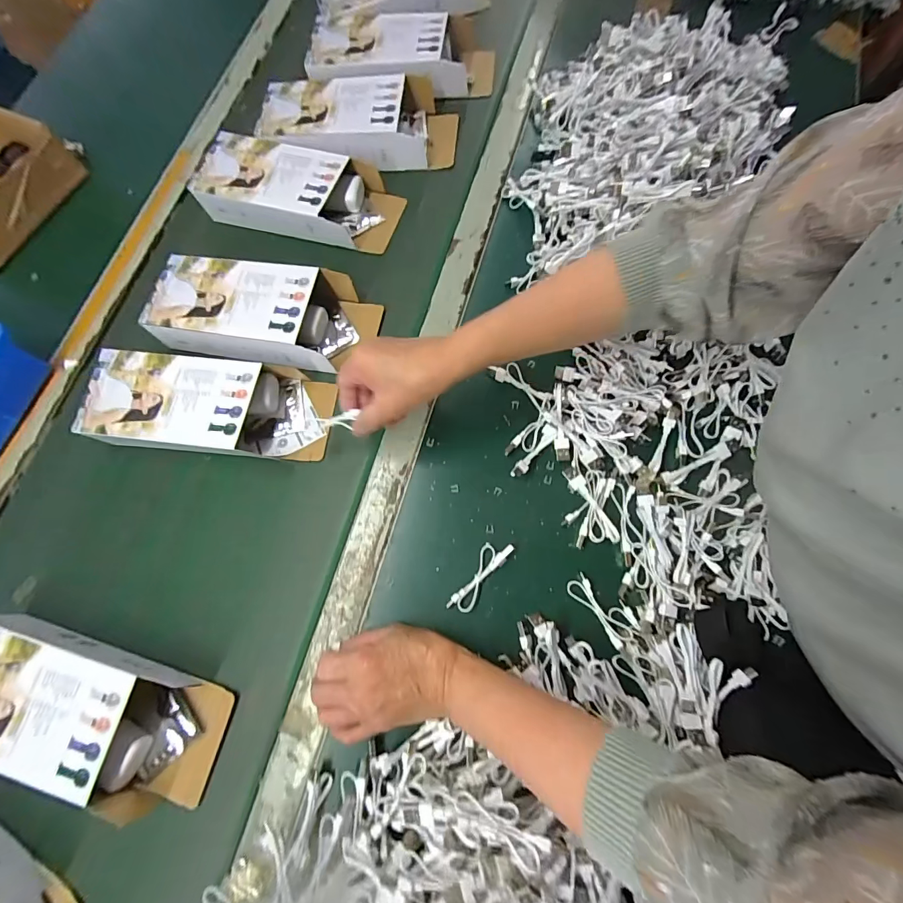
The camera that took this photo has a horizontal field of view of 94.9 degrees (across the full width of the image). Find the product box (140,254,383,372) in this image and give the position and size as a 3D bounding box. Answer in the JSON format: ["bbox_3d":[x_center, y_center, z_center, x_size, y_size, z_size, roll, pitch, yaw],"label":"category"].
[{"bbox_3d":[-0.217,-0.162,0.478,0.249,0.049,0.106,11,77,3],"label":"product box"}]

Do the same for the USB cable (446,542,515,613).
[{"bbox_3d":[0.026,0.114,0.382,0.023,0.011,0.078,36,79,8],"label":"USB cable"}]

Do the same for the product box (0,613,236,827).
[{"bbox_3d":[-0.333,0.231,0.367,0.253,0.056,0.105,16,77,4],"label":"product box"}]

